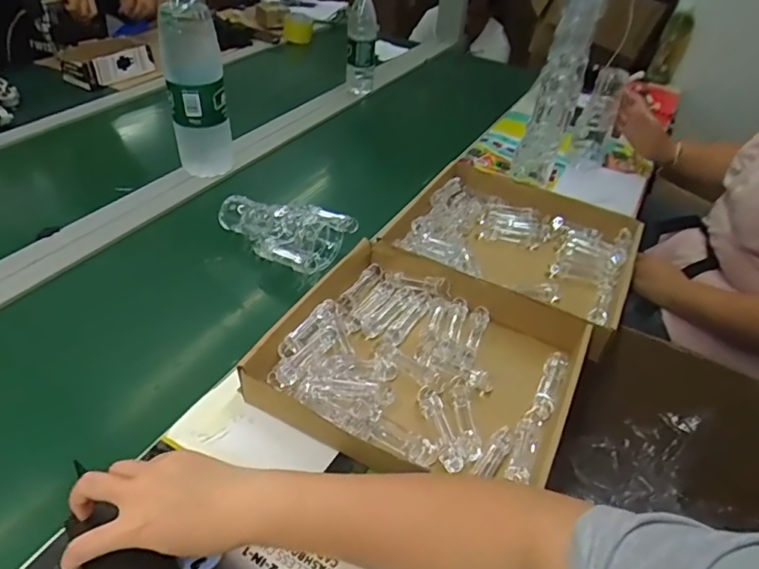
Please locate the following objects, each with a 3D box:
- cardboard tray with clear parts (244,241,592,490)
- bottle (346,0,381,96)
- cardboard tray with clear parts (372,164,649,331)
[{"bbox_3d":[0.051,0.086,0.586,0.307,0.054,0.276,22,42,17],"label":"cardboard tray with clear parts"},{"bbox_3d":[-0.039,-0.559,1.215,0.071,0.231,0.064,-1,41,-8],"label":"bottle"},{"bbox_3d":[0.200,-0.058,0.780,0.315,0.070,0.289,23,43,18],"label":"cardboard tray with clear parts"}]

